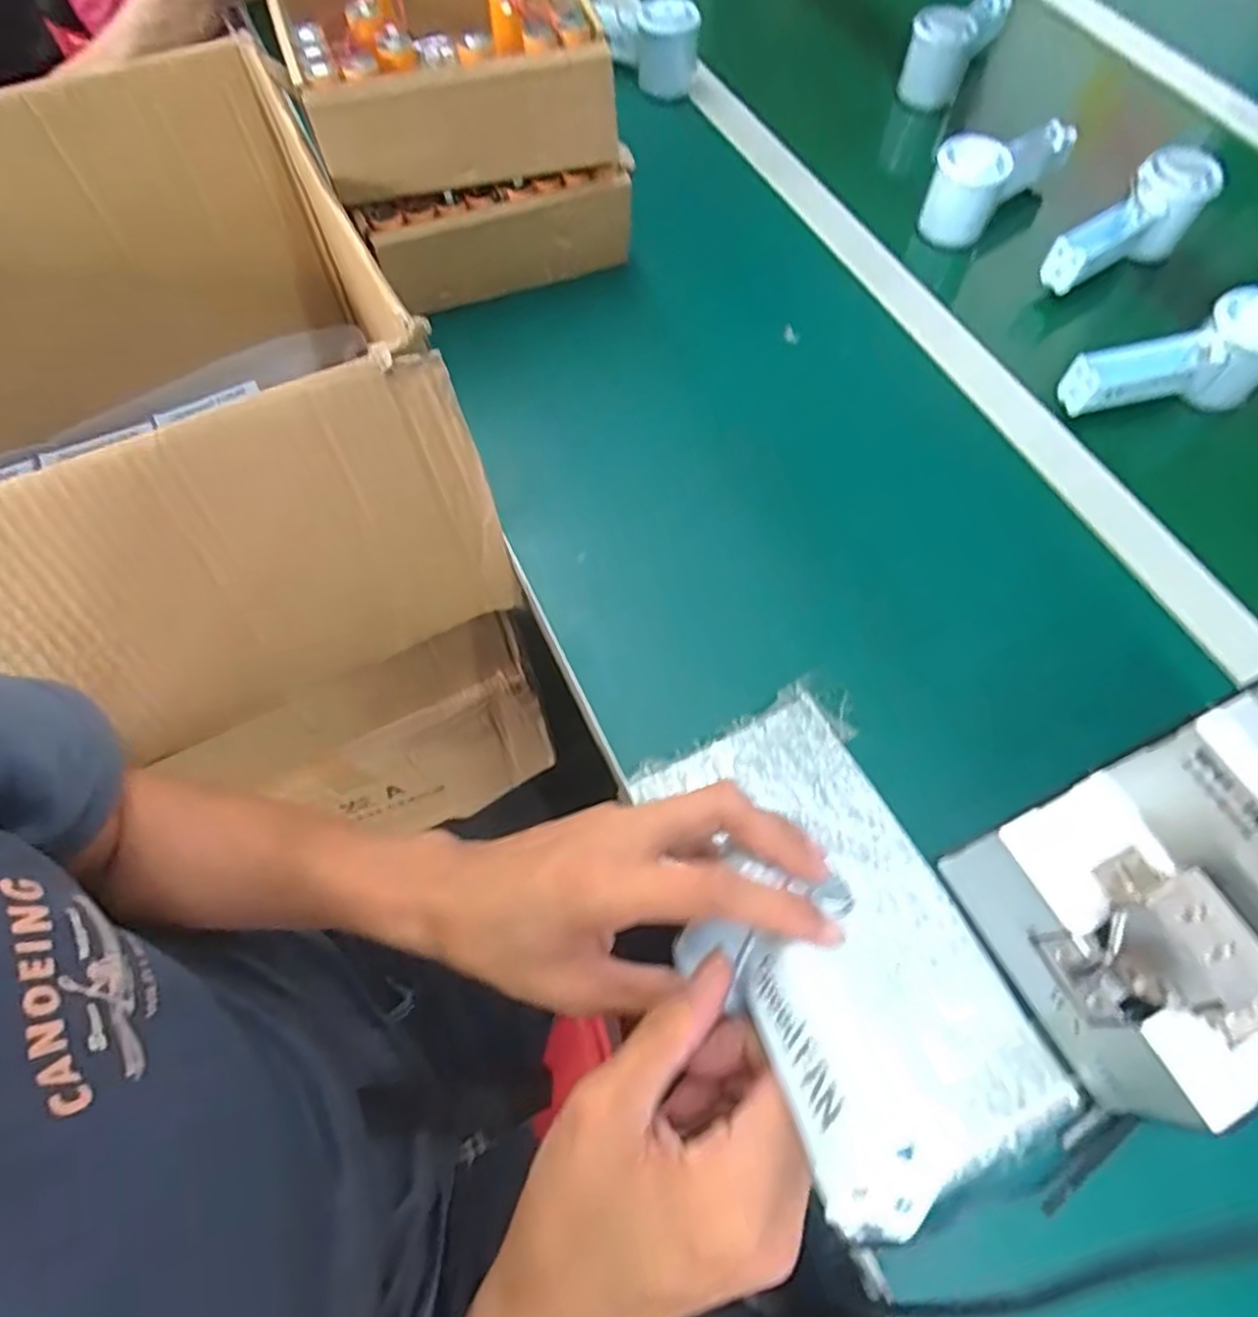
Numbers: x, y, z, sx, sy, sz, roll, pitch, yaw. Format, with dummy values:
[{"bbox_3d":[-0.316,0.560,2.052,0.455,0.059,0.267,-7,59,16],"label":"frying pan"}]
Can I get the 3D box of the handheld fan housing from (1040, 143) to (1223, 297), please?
[{"bbox_3d":[0.385,-0.330,0.560,0.146,0.057,0.052,-38,69,-18],"label":"handheld fan housing"}]

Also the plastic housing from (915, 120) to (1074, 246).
[{"bbox_3d":[0.303,-0.399,0.596,0.145,0.066,0.048,-38,69,-18],"label":"plastic housing"}]

